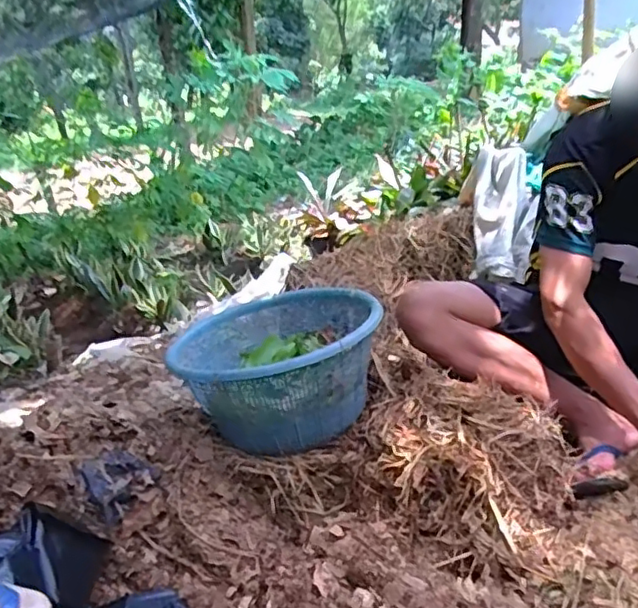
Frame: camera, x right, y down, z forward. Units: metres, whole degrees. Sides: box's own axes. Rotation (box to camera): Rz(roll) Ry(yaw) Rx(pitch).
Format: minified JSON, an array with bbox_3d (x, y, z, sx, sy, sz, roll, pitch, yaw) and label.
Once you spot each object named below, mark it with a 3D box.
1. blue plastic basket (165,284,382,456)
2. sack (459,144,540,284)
[{"bbox_3d":[-0.072,0.098,1.065,0.332,0.179,0.269,-7,25,-8],"label":"blue plastic basket"},{"bbox_3d":[0.479,-0.252,1.618,0.163,0.118,0.483,0,56,7],"label":"sack"}]

